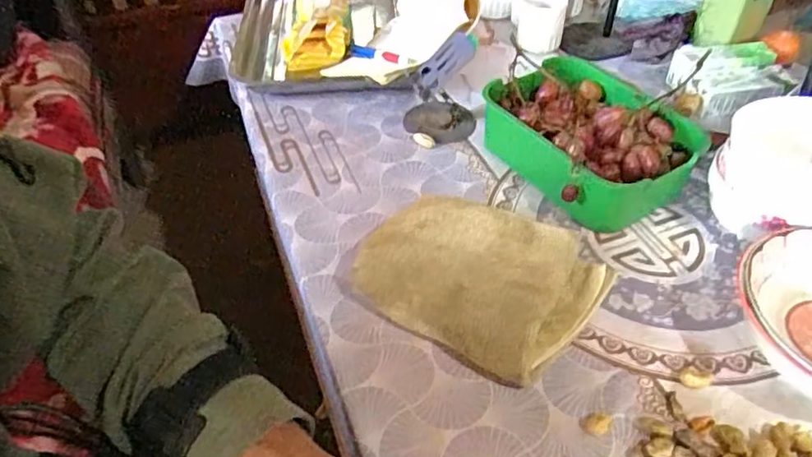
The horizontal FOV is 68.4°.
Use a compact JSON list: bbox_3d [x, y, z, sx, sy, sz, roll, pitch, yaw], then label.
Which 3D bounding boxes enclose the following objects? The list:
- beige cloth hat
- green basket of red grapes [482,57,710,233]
[{"bbox_3d":[0.066,0.043,0.538,0.190,0.047,0.148,26,50,25],"label":"beige cloth hat"},{"bbox_3d":[0.195,-0.102,0.660,0.170,0.076,0.231,-21,48,-20],"label":"green basket of red grapes"}]

